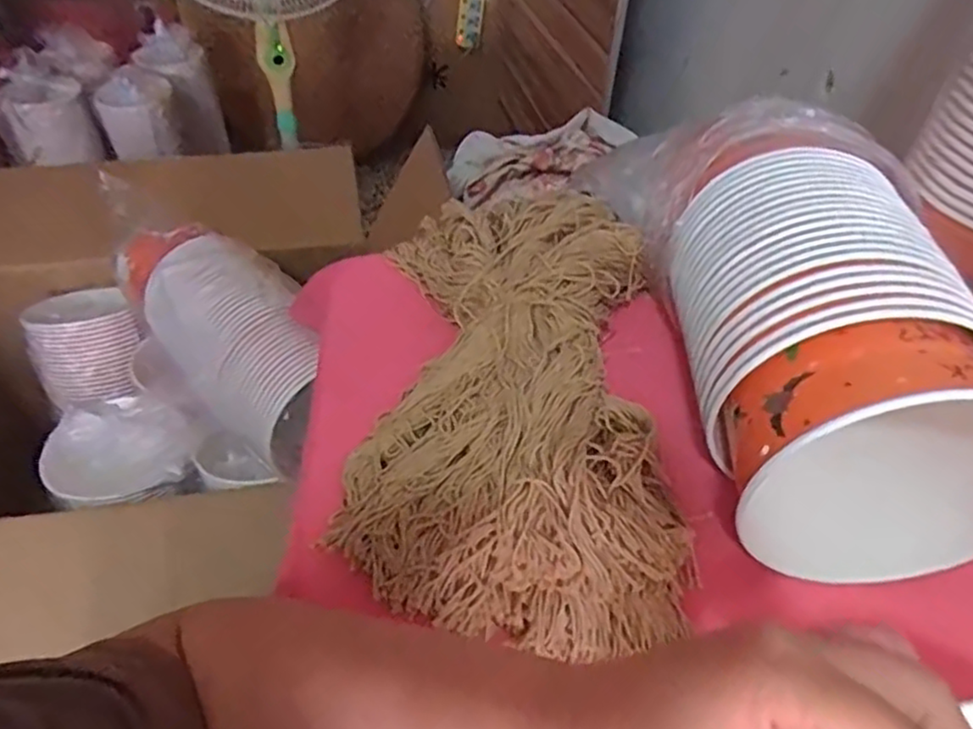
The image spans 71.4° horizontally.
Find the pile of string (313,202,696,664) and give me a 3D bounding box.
[{"bbox_3d":[0.018,-0.006,0.478,0.206,0.058,0.389,3,45,0],"label":"pile of string"}]

